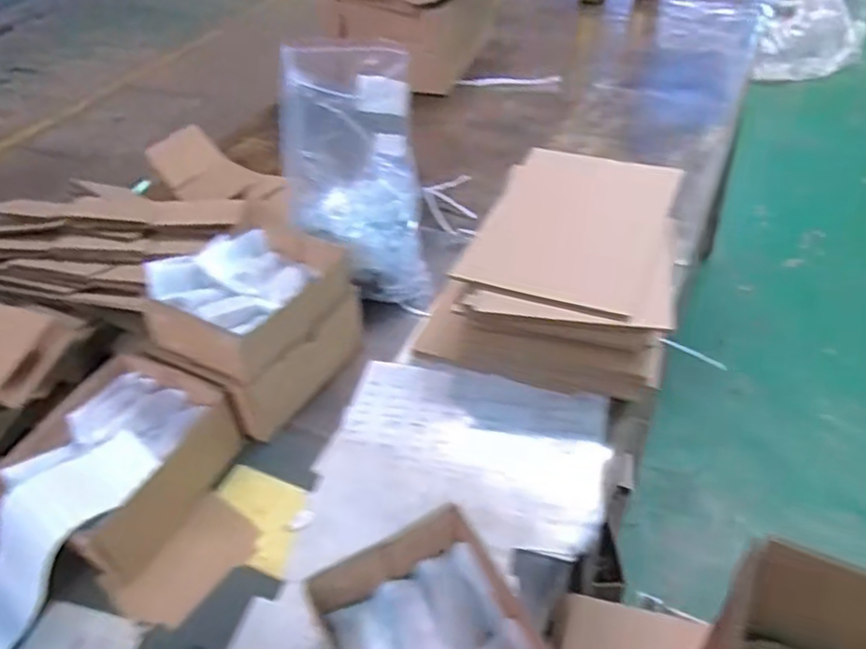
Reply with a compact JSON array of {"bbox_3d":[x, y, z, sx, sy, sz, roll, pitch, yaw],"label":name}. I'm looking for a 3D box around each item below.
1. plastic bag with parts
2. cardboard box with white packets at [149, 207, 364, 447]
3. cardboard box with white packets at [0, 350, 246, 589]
[{"bbox_3d":[-0.094,-0.186,0.885,0.184,0.351,0.104,-17,16,-13],"label":"plastic bag with parts"},{"bbox_3d":[-0.205,-0.003,0.794,0.159,0.150,0.204,20,48,22],"label":"cardboard box with white packets"},{"bbox_3d":[-0.330,0.144,0.704,0.174,0.090,0.216,21,49,24],"label":"cardboard box with white packets"}]

